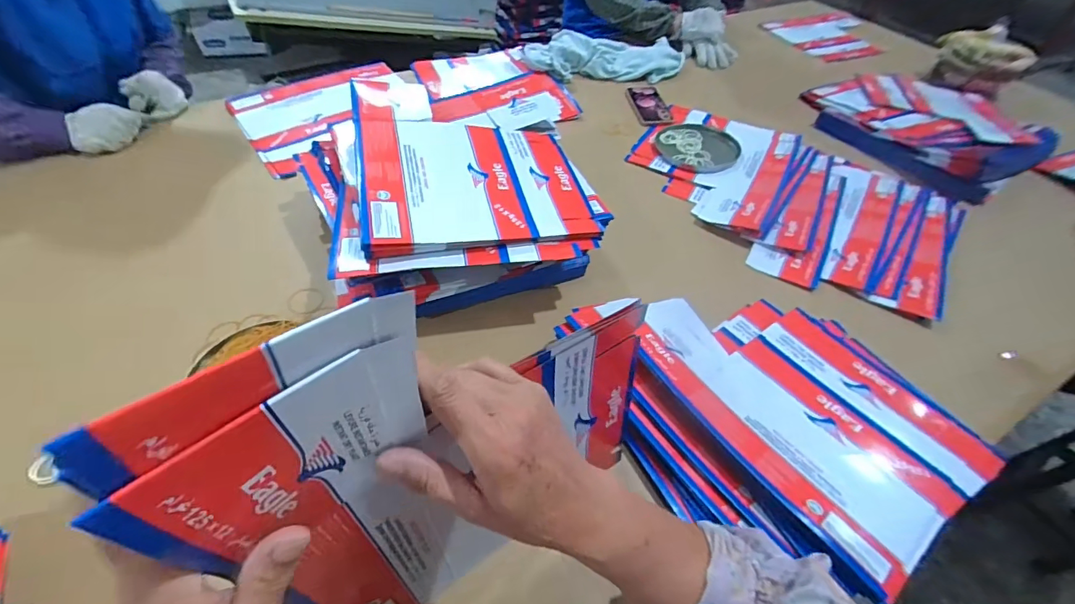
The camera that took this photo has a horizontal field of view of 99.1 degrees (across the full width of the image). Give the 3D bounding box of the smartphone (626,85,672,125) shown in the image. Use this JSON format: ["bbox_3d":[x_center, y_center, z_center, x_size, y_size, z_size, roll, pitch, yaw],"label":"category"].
[{"bbox_3d":[0.252,-0.453,1.049,0.082,0.015,0.151,-4,50,-9],"label":"smartphone"}]

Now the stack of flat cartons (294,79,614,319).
[{"bbox_3d":[-0.121,-0.160,0.665,0.381,0.156,0.359,-13,52,-16],"label":"stack of flat cartons"}]

